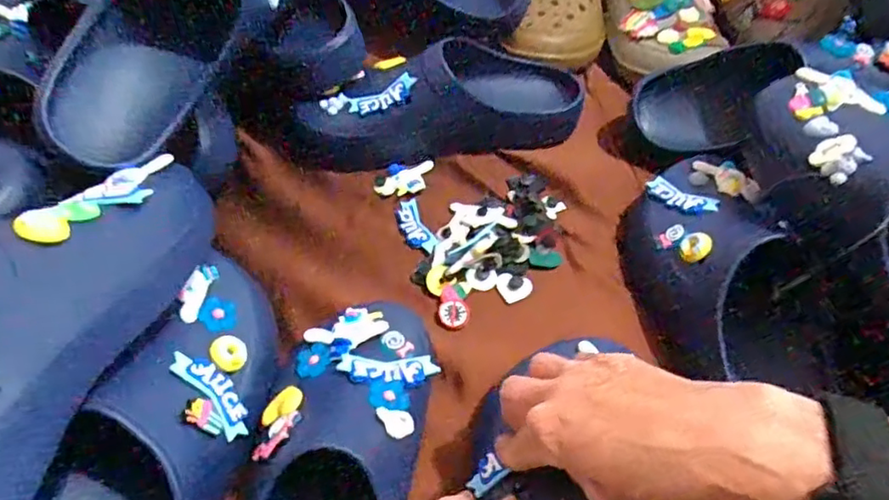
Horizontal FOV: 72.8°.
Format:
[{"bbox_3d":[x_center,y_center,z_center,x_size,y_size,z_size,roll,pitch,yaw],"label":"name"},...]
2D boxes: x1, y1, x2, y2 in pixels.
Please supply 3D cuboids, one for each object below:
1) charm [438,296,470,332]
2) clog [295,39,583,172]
[{"bbox_3d":[0.008,0.050,0.479,0.024,0.005,0.029,10,52,6],"label":"charm"},{"bbox_3d":[-0.001,-0.149,0.574,0.281,0.092,0.101,-8,52,-8],"label":"clog"}]

